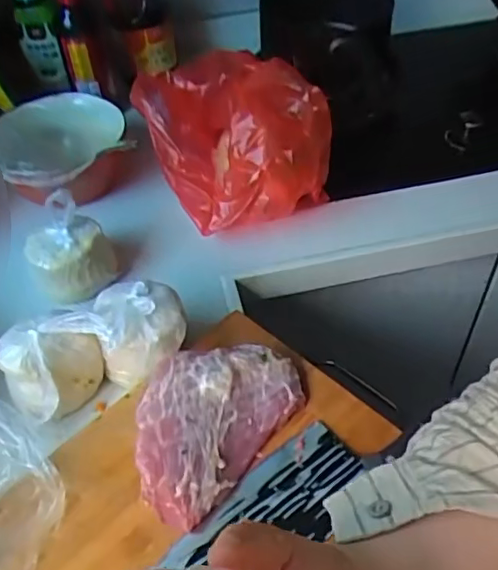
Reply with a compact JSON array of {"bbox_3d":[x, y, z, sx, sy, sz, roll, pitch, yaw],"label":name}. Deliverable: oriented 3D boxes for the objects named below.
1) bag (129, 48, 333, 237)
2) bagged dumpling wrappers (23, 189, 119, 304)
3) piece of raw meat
[{"bbox_3d":[-0.020,-0.181,0.720,0.179,0.129,0.234,-26,50,-20],"label":"bag"},{"bbox_3d":[-0.195,-0.045,0.630,0.086,0.108,0.070,-18,48,-13],"label":"bagged dumpling wrappers"},{"bbox_3d":[-0.033,0.108,0.490,0.092,0.055,0.163,28,54,27],"label":"piece of raw meat"}]

